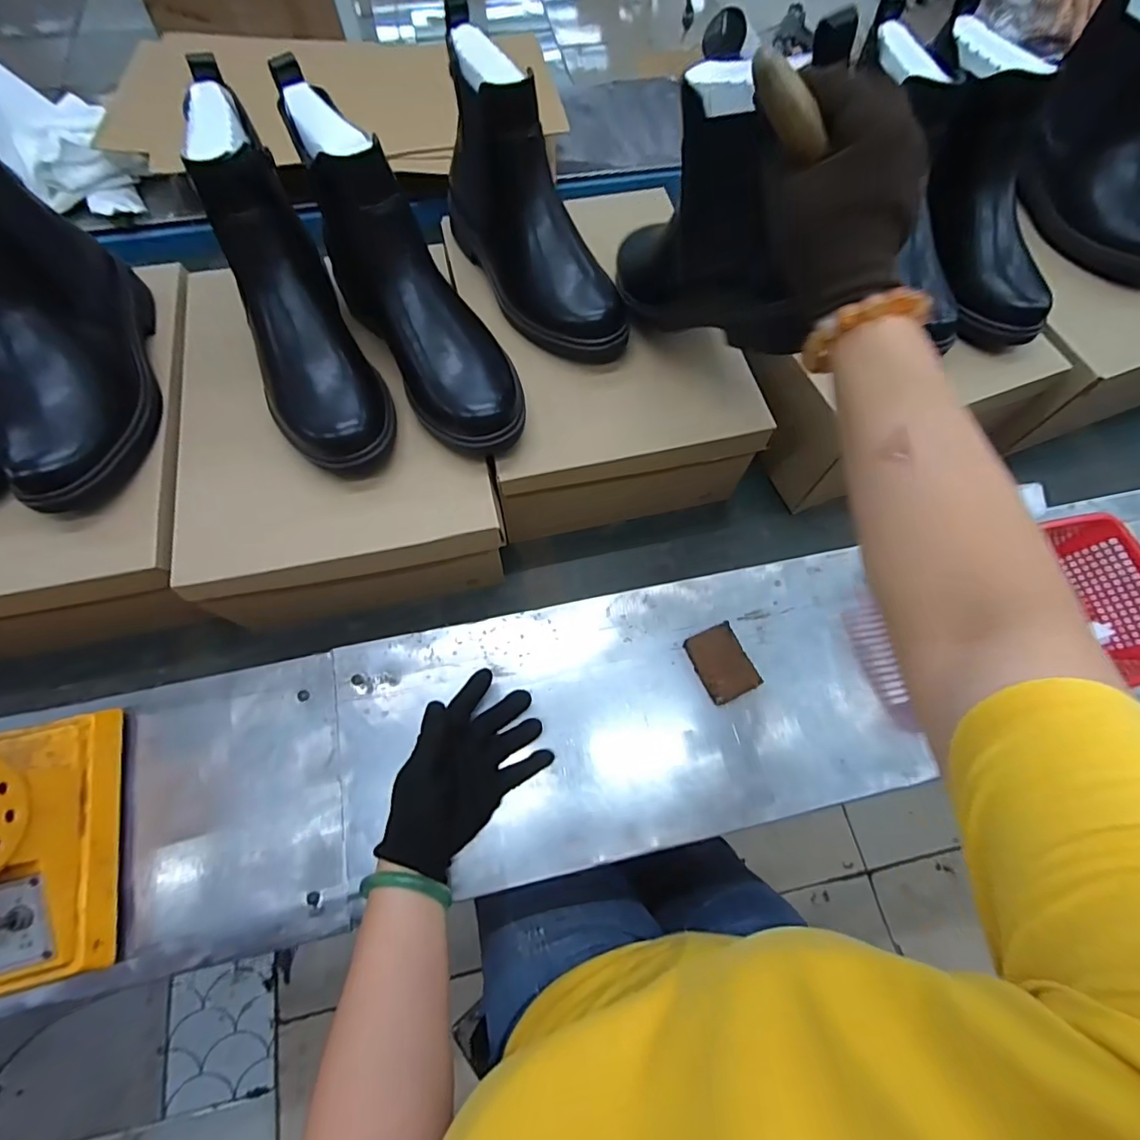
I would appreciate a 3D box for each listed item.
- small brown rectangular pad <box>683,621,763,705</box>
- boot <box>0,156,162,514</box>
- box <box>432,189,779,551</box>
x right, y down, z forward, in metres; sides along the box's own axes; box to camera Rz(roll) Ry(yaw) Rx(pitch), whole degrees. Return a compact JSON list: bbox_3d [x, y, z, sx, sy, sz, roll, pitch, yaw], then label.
[{"bbox_3d":[0.143,0.087,0.504,0.049,0.011,0.066,-23,72,-10],"label":"small brown rectangular pad"},{"bbox_3d":[-0.411,-0.190,0.406,0.094,0.165,0.250,-17,70,-10],"label":"boot"},{"bbox_3d":[0.023,-0.217,0.561,0.252,0.115,0.312,-12,70,-6],"label":"box"}]

